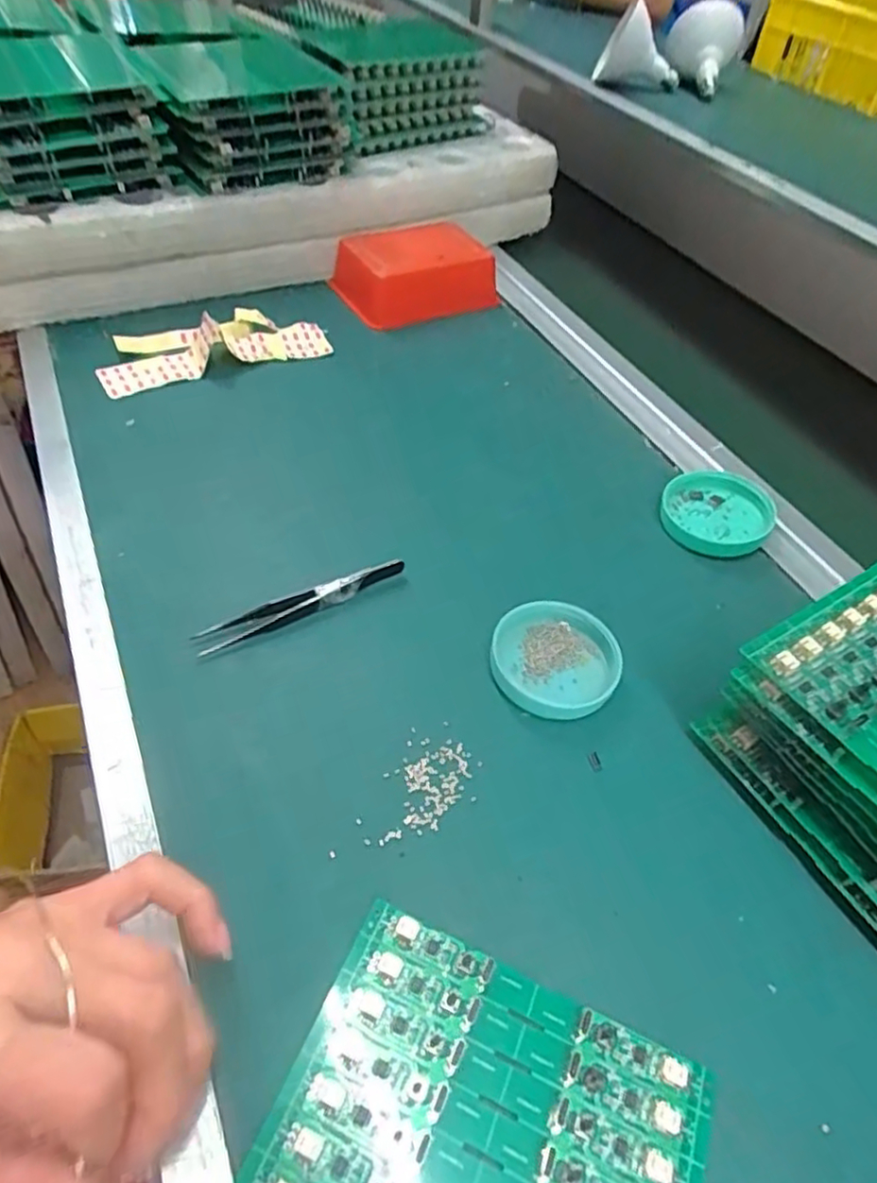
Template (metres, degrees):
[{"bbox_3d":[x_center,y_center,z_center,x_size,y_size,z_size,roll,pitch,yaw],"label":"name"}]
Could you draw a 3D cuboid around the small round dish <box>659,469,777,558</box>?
[{"bbox_3d":[0.176,-0.051,0.436,0.067,0.016,0.062,14,49,7],"label":"small round dish"}]

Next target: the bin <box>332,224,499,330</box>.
[{"bbox_3d":[-0.020,-0.277,0.596,0.138,0.042,0.096,-20,54,-21],"label":"bin"}]

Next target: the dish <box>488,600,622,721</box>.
[{"bbox_3d":[0.059,0.033,0.350,0.061,0.014,0.061,3,49,-3],"label":"dish"}]

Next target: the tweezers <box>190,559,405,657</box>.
[{"bbox_3d":[-0.071,0.006,0.365,0.114,0.012,0.013,-22,55,-22],"label":"tweezers"}]

